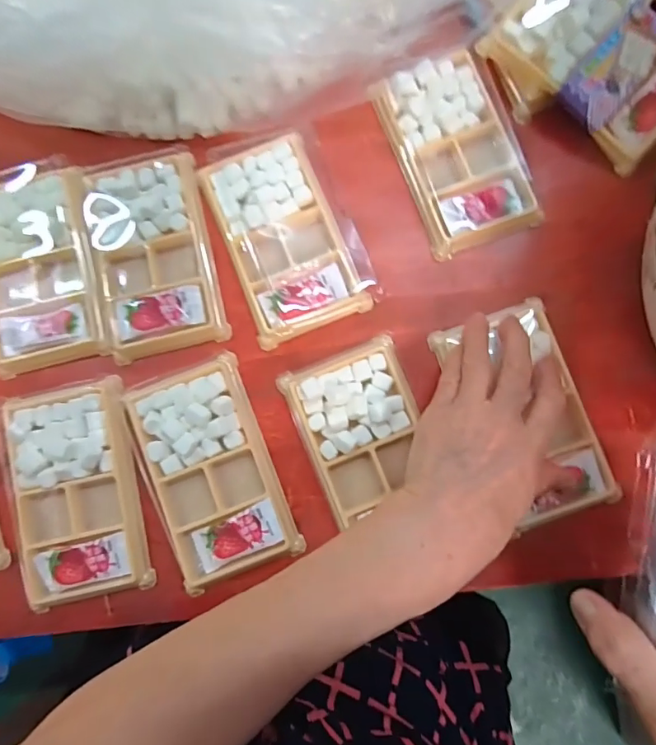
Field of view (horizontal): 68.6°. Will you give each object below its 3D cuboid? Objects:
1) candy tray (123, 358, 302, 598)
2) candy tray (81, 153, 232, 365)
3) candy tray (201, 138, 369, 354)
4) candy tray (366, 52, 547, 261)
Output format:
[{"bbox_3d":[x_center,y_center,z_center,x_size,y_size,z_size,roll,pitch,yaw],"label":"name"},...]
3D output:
[{"bbox_3d":[-0.076,0.064,0.311,0.075,0.014,0.134,-21,83,-1],"label":"candy tray"},{"bbox_3d":[-0.120,-0.082,0.329,0.078,0.018,0.134,-13,83,0],"label":"candy tray"},{"bbox_3d":[-0.032,-0.093,0.326,0.075,0.010,0.134,-22,87,1],"label":"candy tray"},{"bbox_3d":[0.089,-0.153,0.327,0.078,0.011,0.130,-20,83,-1],"label":"candy tray"}]

